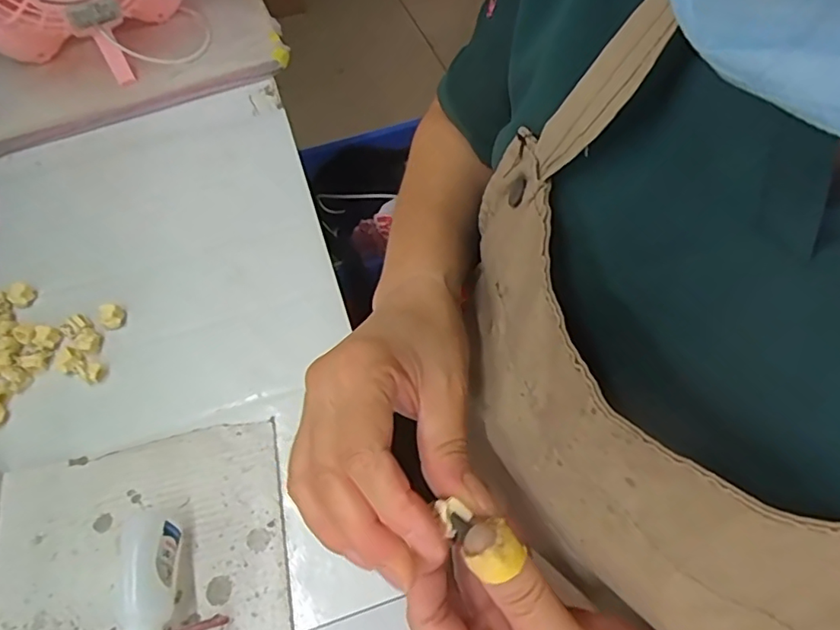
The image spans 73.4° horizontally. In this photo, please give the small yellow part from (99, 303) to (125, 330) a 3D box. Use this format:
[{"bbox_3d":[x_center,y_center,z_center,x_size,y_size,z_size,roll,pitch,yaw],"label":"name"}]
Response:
[{"bbox_3d":[-0.206,0.002,0.378,0.016,0.017,0.012,-40,63,-20],"label":"small yellow part"}]

